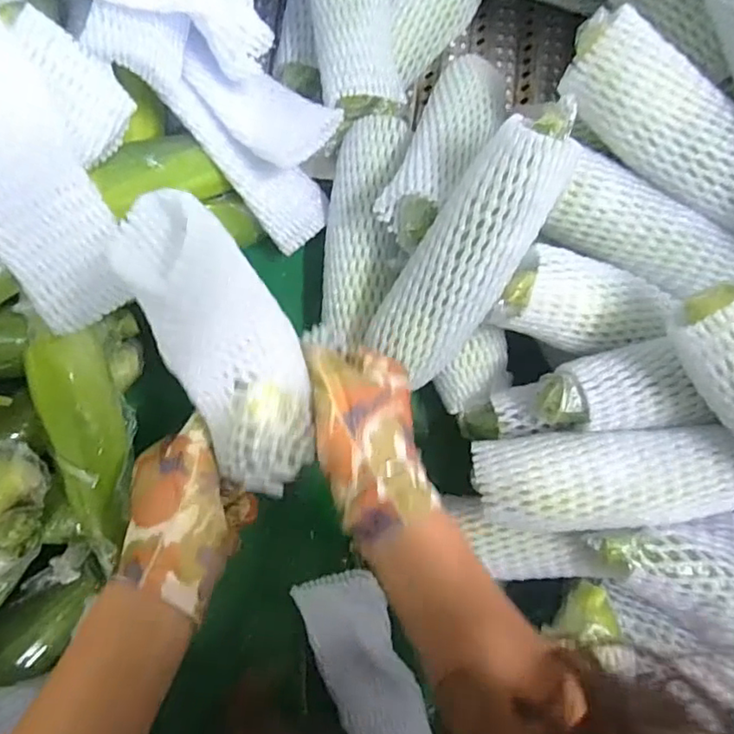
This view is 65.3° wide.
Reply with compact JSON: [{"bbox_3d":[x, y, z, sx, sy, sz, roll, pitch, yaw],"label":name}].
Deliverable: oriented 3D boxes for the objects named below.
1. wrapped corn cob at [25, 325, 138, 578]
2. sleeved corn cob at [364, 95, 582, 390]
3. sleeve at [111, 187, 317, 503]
[{"bbox_3d":[-0.199,0.057,0.420,0.049,0.039,0.167,-10,95,-4],"label":"wrapped corn cob"},{"bbox_3d":[0.077,-0.083,0.405,0.072,0.049,0.202,33,117,2],"label":"sleeved corn cob"},{"bbox_3d":[-0.068,-0.006,0.297,0.062,0.033,0.167,-23,126,-6],"label":"sleeve"}]

